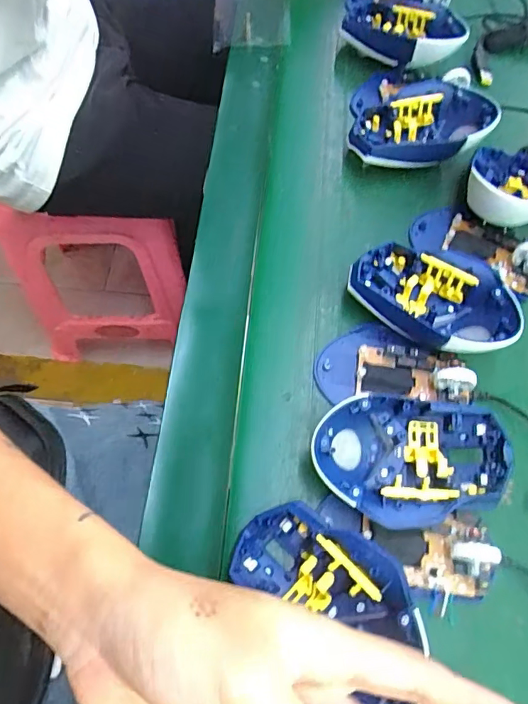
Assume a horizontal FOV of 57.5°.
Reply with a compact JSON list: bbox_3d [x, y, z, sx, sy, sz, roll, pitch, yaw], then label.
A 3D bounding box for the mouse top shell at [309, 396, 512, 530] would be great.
[{"bbox_3d":[0.089,0.068,0.303,0.118,0.039,0.076,-2,66,-4],"label":"mouse top shell"}]

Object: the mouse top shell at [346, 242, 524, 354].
[{"bbox_3d":[0.122,-0.040,0.351,0.118,0.039,0.073,35,69,13],"label":"mouse top shell"}]

